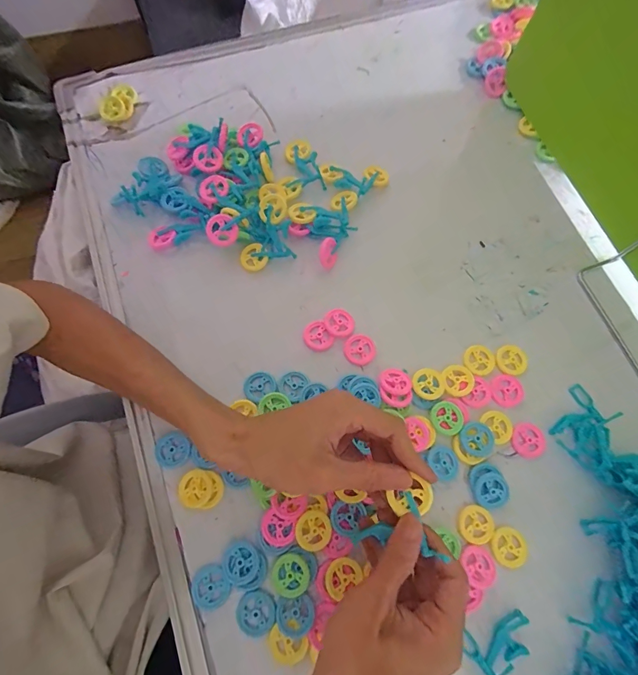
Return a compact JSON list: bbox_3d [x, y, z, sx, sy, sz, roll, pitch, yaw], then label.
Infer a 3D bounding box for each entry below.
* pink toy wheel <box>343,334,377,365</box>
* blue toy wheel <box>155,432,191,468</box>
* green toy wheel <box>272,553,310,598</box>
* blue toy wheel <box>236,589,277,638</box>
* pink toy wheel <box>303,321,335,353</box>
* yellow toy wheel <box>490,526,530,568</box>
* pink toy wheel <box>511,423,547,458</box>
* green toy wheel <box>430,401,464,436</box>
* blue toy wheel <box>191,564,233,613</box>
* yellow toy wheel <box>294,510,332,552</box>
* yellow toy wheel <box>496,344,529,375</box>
[{"bbox_3d":[0.040,0.012,0.349,0.030,0.007,0.029,0,72,-1],"label":"pink toy wheel"},{"bbox_3d":[-0.128,0.099,0.317,0.029,0.004,0.028,-16,73,-6],"label":"blue toy wheel"},{"bbox_3d":[-0.023,0.187,0.286,0.029,0.004,0.029,0,72,-1],"label":"green toy wheel"},{"bbox_3d":[-0.048,0.213,0.282,0.030,0.004,0.030,-27,74,-9],"label":"blue toy wheel"},{"bbox_3d":[-0.001,0.000,0.350,0.026,0.008,0.029,-34,76,-11],"label":"pink toy wheel"},{"bbox_3d":[0.158,0.174,0.302,0.030,0.006,0.029,0,72,-1],"label":"yellow toy wheel"},{"bbox_3d":[0.189,0.092,0.326,0.029,0.004,0.029,0,72,-1],"label":"pink toy wheel"},{"bbox_3d":[0.115,0.073,0.327,0.028,0.005,0.030,-32,75,-11],"label":"green toy wheel"},{"bbox_3d":[-0.084,0.196,0.284,0.030,0.004,0.029,0,72,-1],"label":"blue toy wheel"},{"bbox_3d":[-0.005,0.157,0.295,0.028,0.007,0.029,0,72,-1],"label":"yellow toy wheel"},{"bbox_3d":[0.185,0.022,0.350,0.031,0.004,0.030,-25,74,-9],"label":"yellow toy wheel"}]

